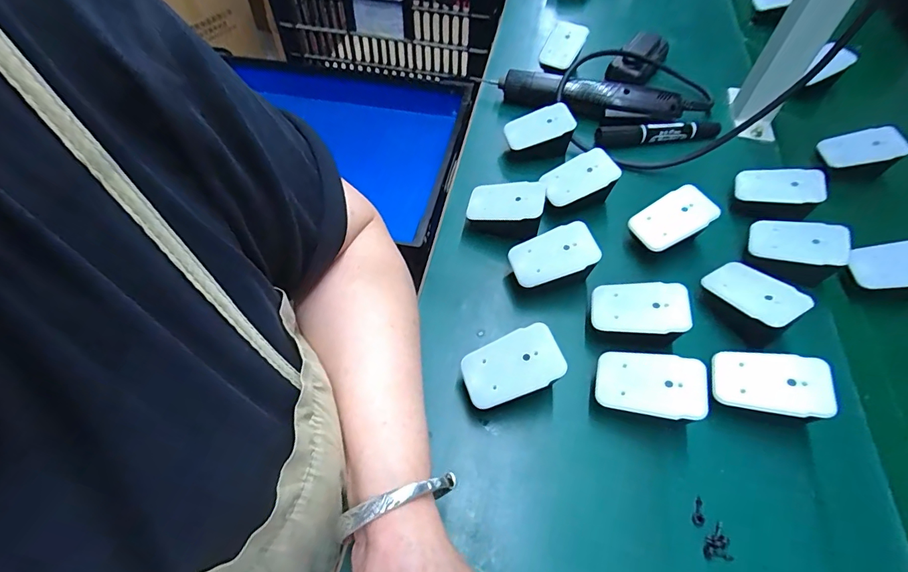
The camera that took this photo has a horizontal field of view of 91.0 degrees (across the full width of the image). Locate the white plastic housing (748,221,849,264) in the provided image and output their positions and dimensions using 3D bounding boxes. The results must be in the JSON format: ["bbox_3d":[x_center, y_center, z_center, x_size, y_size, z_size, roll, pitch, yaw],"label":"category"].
[{"bbox_3d":[0.291,-0.038,0.378,0.069,0.014,0.039,6,64,31],"label":"white plastic housing"}]

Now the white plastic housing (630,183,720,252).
[{"bbox_3d":[0.192,-0.060,0.391,0.066,0.012,0.041,-33,72,5],"label":"white plastic housing"}]

